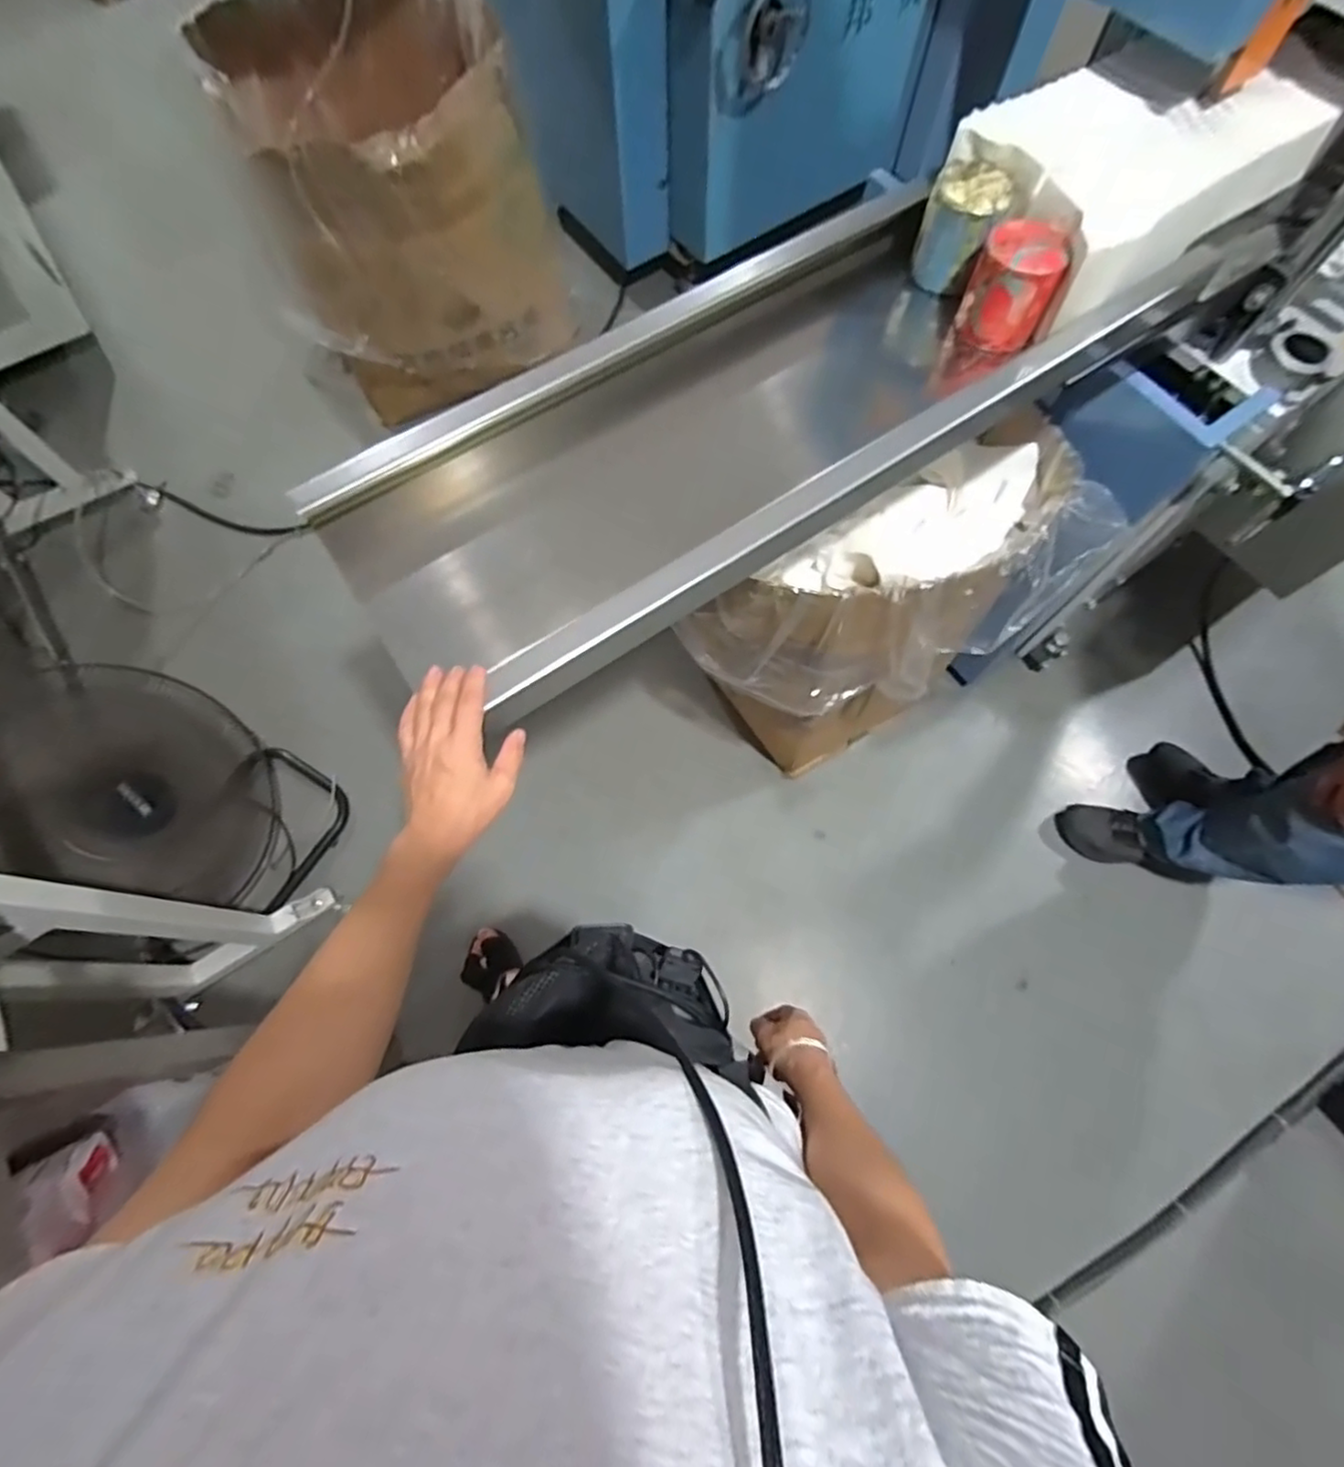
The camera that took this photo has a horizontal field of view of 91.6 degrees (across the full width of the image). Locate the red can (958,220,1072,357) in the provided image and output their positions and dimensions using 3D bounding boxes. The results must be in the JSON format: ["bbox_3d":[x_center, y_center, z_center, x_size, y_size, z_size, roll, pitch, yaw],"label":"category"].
[{"bbox_3d":[0.371,-0.490,0.715,0.087,0.097,0.082,22,72,9],"label":"red can"}]

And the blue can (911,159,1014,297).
[{"bbox_3d":[0.324,-0.570,0.740,0.080,0.088,0.090,23,72,9],"label":"blue can"}]

